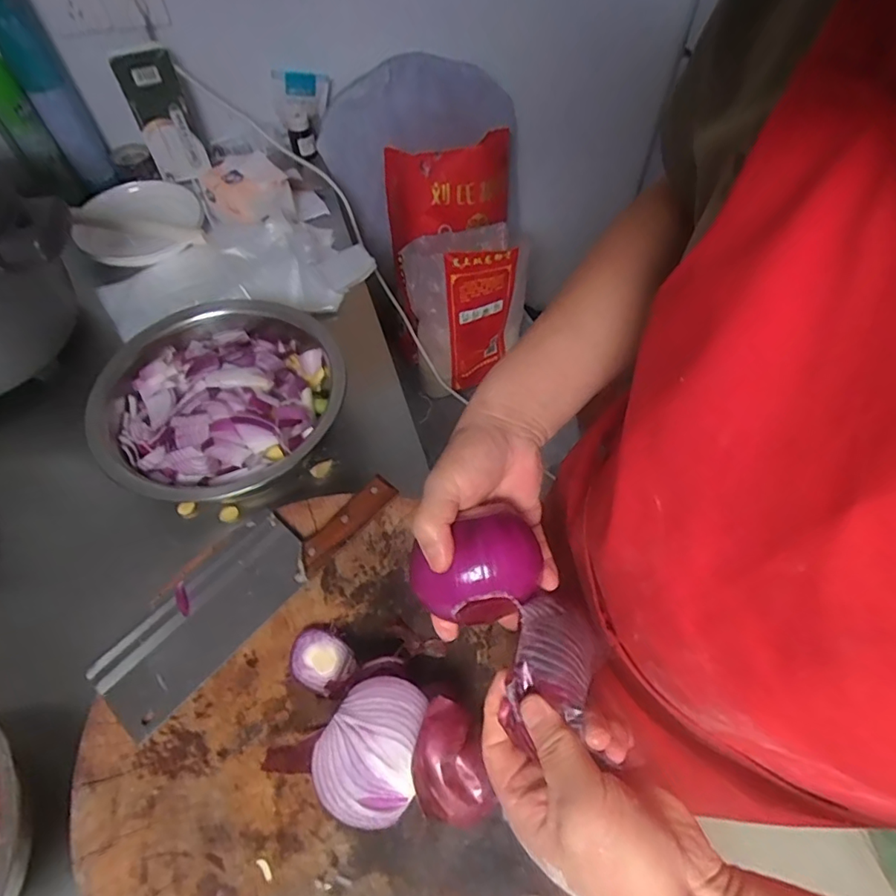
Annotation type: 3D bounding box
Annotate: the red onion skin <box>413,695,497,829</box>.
[{"bbox_3d":[0.001,0.244,0.422,0.053,0.052,0.082,-13,59,-7],"label":"red onion skin"}]

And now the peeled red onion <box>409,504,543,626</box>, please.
[{"bbox_3d":[0.018,0.084,0.389,0.083,0.066,0.076,-18,60,-10],"label":"peeled red onion"}]

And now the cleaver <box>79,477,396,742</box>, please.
[{"bbox_3d":[-0.190,0.120,0.516,0.092,0.024,0.299,39,66,22],"label":"cleaver"}]

